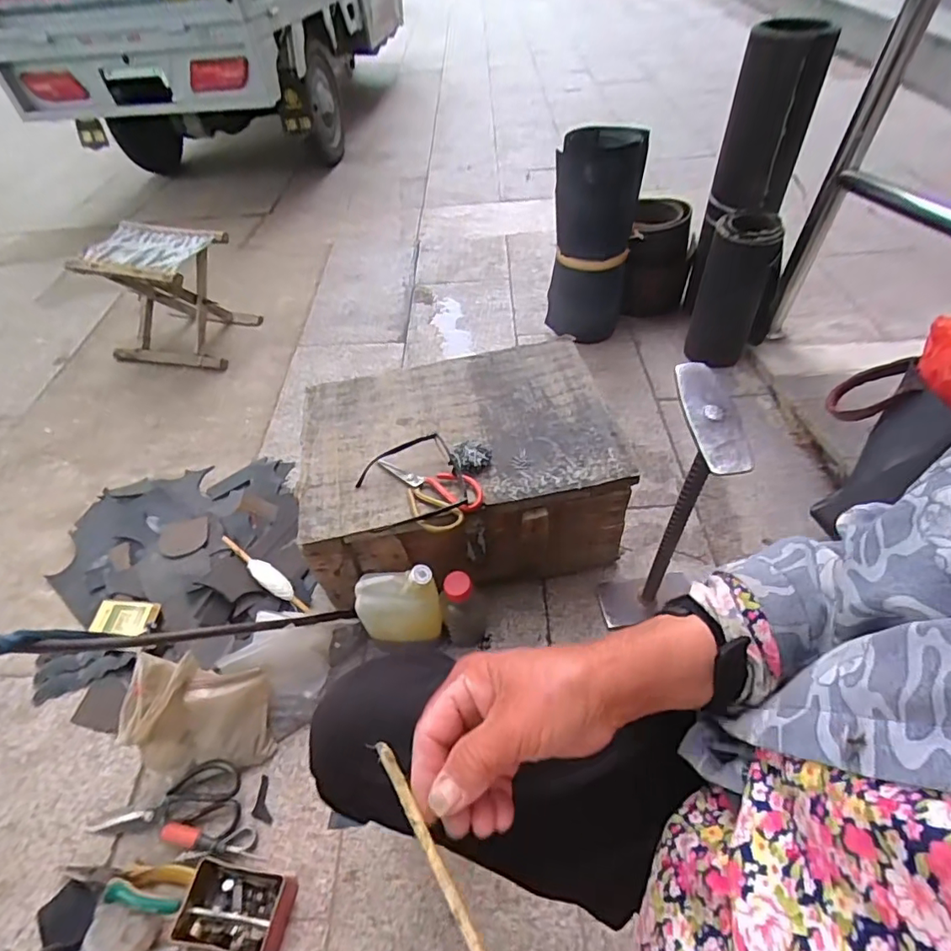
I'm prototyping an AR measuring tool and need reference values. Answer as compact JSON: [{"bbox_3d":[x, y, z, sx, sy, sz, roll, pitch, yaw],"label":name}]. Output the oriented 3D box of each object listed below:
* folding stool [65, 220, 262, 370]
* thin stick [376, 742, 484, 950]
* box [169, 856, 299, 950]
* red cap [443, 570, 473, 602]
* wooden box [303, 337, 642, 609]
[{"bbox_3d":[-0.782,-0.461,1.348,0.309,0.263,0.252,7,51,10],"label":"folding stool"},{"bbox_3d":[-0.018,0.188,0.253,0.007,0.005,0.120,-26,75,-17],"label":"thin stick"},{"bbox_3d":[-0.285,0.514,0.621,0.121,0.033,0.084,6,51,9],"label":"box"},{"bbox_3d":[-0.025,0.158,0.745,0.039,0.020,0.039,-2,50,3],"label":"red cap"},{"bbox_3d":[-0.030,-0.005,0.894,0.477,0.227,0.354,-10,50,-4],"label":"wooden box"}]

